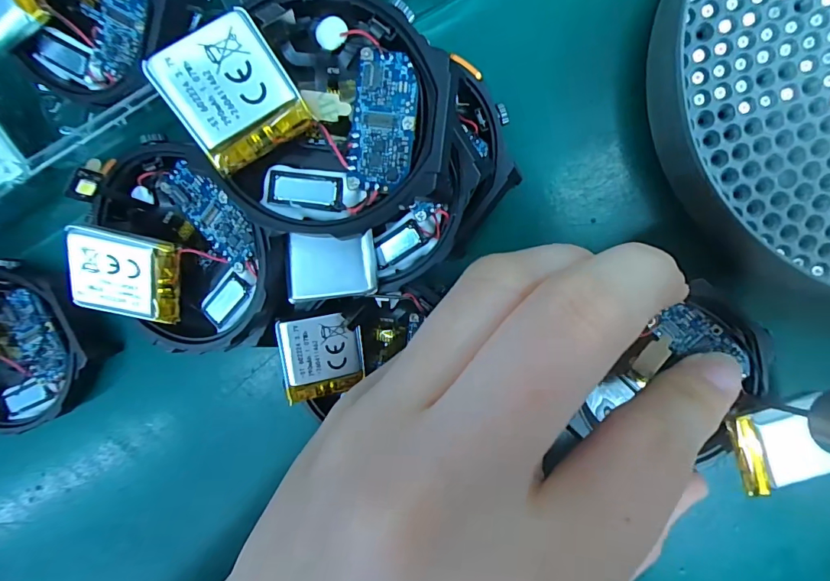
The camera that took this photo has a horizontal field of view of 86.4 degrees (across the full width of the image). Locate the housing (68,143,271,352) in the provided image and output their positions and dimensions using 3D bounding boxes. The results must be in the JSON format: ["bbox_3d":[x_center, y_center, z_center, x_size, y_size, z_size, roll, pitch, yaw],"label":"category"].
[{"bbox_3d":[-0.055,-0.008,0.104,0.046,0.017,0.040,41,97,0],"label":"housing"}]

